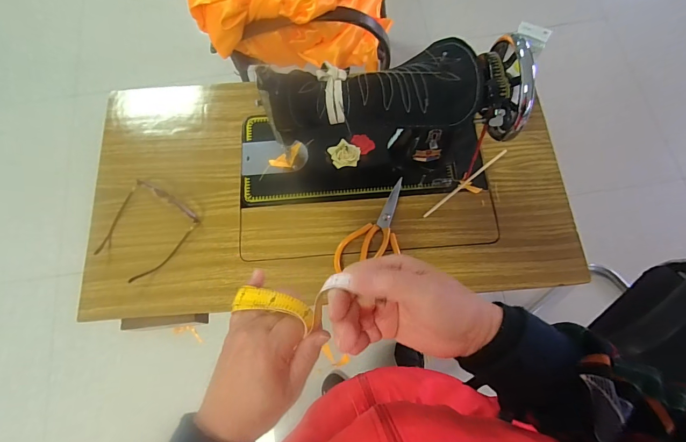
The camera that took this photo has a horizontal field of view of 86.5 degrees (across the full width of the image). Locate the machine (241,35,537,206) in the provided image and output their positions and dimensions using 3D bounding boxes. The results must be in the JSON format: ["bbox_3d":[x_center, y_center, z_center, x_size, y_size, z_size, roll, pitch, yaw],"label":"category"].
[{"bbox_3d":[0.032,-0.138,0.557,0.414,0.237,0.156,-4,72,0],"label":"machine"}]

